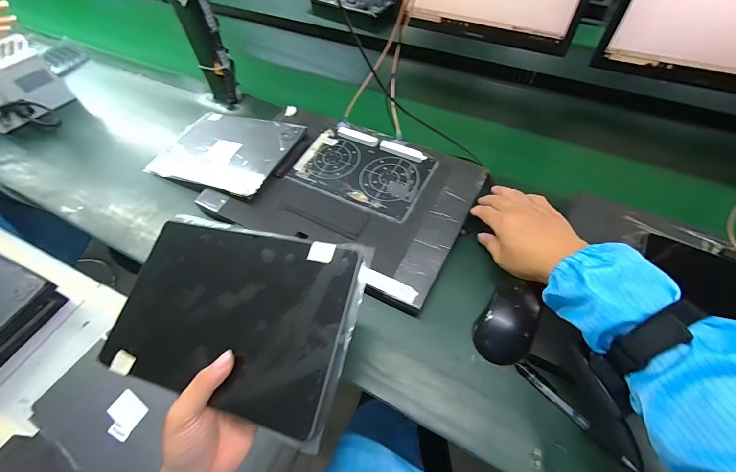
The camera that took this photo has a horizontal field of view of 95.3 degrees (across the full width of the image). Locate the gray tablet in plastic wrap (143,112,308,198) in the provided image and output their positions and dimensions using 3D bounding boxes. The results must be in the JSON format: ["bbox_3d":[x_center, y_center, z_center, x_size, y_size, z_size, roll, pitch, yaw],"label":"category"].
[{"bbox_3d":[-0.259,-0.155,0.601,0.262,0.015,0.176,15,57,24],"label":"gray tablet in plastic wrap"}]

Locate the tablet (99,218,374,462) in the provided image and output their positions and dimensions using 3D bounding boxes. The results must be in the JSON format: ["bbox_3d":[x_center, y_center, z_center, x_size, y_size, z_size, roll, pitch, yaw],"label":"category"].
[{"bbox_3d":[-0.139,0.072,0.334,0.254,0.011,0.165,9,69,20],"label":"tablet"}]

